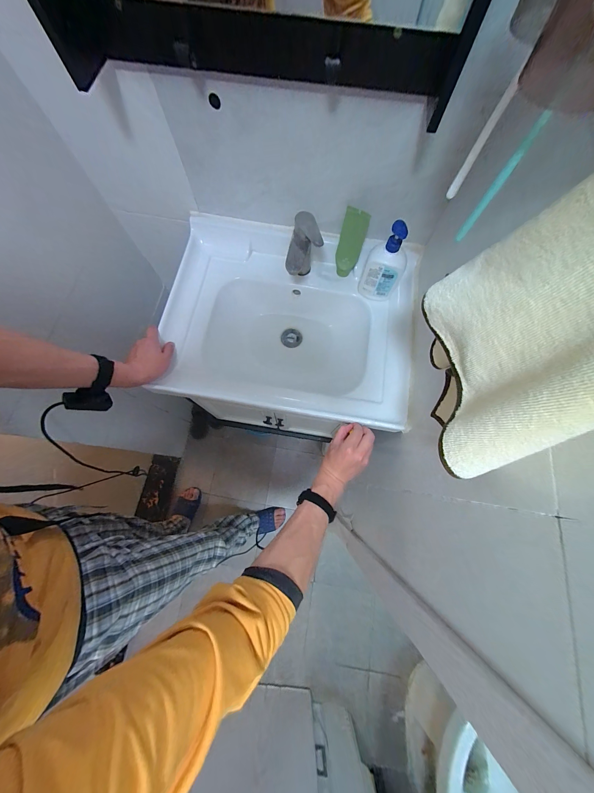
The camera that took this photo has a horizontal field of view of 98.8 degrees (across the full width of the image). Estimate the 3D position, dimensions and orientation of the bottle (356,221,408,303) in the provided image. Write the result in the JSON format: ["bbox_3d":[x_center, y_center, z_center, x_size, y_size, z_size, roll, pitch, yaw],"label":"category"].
[{"bbox_3d":[0.204,-0.303,0.596,0.091,0.190,0.047,32,76,8],"label":"bottle"}]

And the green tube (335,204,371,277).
[{"bbox_3d":[0.132,-0.374,0.632,0.061,0.150,0.043,16,74,3],"label":"green tube"}]

